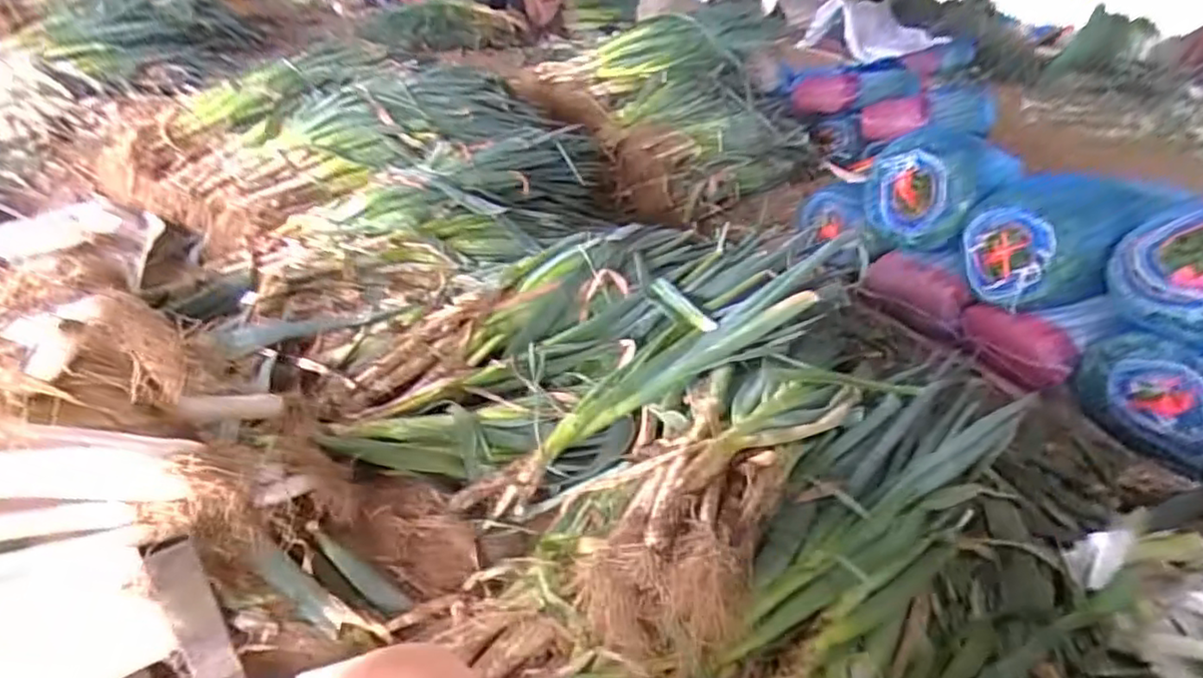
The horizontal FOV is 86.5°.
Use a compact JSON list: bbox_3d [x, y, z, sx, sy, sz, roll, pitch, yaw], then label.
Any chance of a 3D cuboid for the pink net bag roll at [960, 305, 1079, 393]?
[{"bbox_3d":[0.967,0.019,1.499,0.248,0.127,0.095,27,38,27],"label":"pink net bag roll"}]

